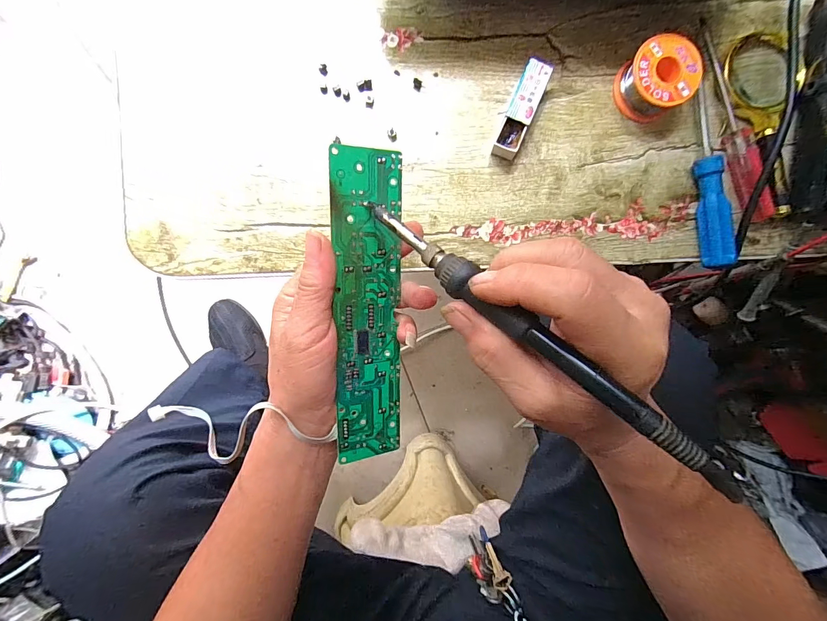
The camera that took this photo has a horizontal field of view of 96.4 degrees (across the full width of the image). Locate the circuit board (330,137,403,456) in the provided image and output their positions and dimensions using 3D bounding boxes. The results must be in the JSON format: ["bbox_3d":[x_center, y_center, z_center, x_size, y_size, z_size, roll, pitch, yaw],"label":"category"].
[{"bbox_3d":[-0.029,0.003,0.245,0.044,0.004,0.202,-5,104,-26],"label":"circuit board"}]

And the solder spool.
[{"bbox_3d":[0.195,-0.186,0.297,0.050,0.031,0.052,0,94,-4],"label":"solder spool"}]

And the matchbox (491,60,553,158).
[{"bbox_3d":[0.087,-0.162,0.299,0.021,0.019,0.072,20,93,-5],"label":"matchbox"}]

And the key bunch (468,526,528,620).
[{"bbox_3d":[0.102,0.311,0.404,0.026,0.159,0.043,34,92,-30],"label":"key bunch"}]

